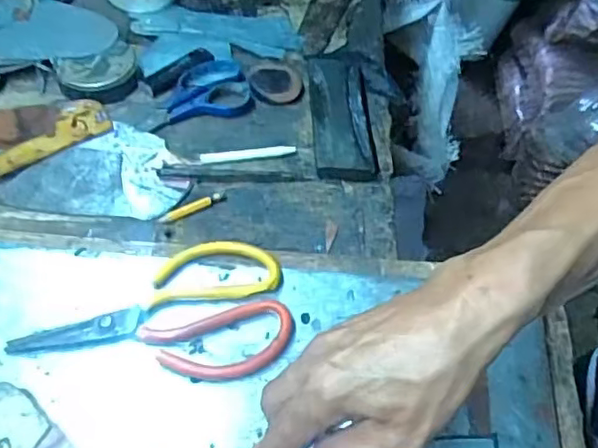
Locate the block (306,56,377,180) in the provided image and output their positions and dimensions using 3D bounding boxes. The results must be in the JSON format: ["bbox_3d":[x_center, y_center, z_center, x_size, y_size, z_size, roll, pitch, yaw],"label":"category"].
[{"bbox_3d":[0.040,-0.107,0.585,0.054,0.019,0.159,0,51,-6],"label":"block"}]

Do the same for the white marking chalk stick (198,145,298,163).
[{"bbox_3d":[-0.046,-0.064,0.553,0.086,0.005,0.012,-7,52,-12],"label":"white marking chalk stick"}]

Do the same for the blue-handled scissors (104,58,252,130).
[{"bbox_3d":[-0.112,-0.122,0.587,0.133,0.010,0.073,-18,55,-19],"label":"blue-handled scissors"}]

